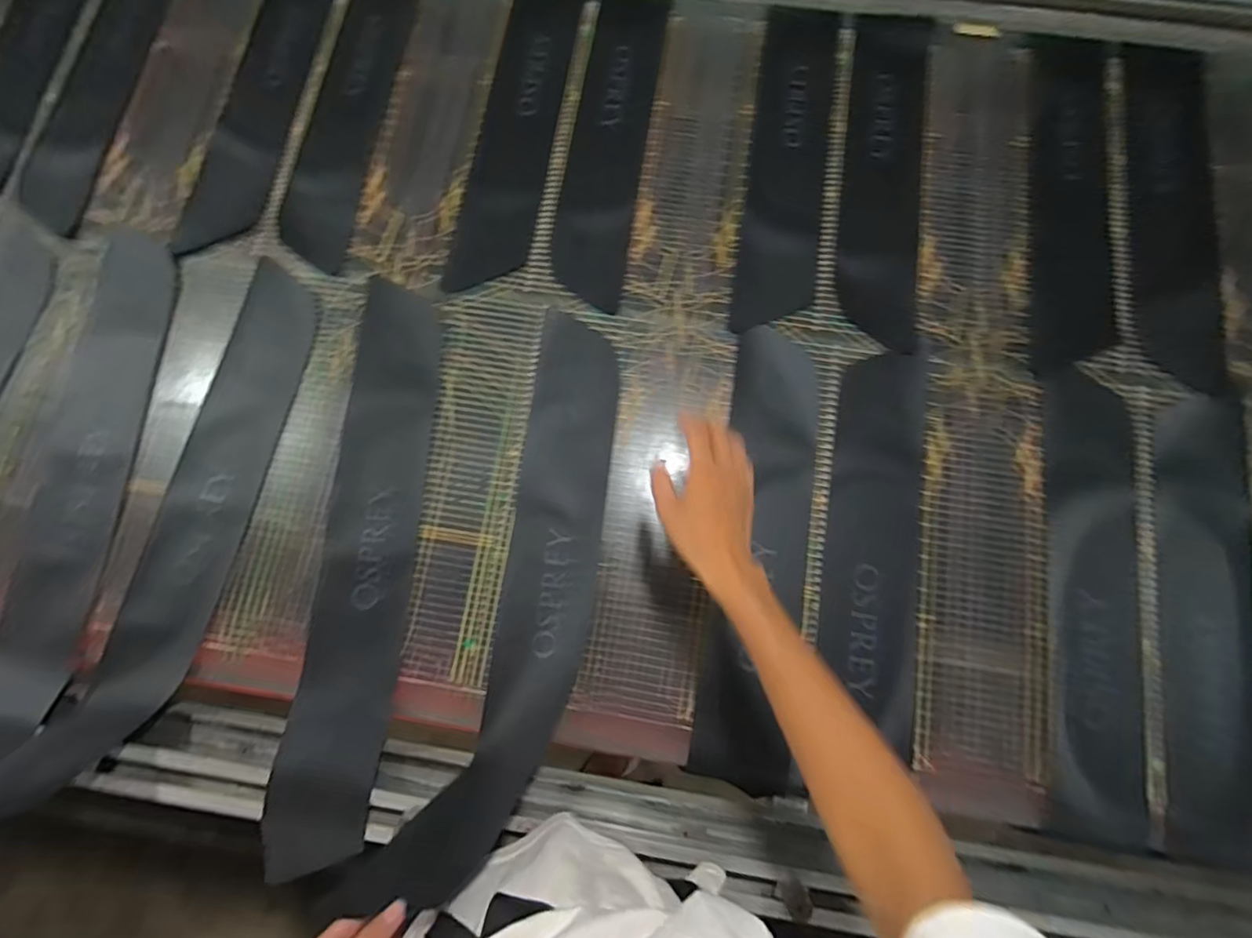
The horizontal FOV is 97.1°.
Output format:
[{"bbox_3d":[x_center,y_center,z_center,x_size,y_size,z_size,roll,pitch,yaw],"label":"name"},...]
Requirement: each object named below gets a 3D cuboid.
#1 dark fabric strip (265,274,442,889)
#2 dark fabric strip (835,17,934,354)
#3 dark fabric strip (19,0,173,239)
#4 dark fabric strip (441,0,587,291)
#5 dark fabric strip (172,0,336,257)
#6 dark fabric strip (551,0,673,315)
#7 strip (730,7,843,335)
[{"bbox_3d":[-0.313,0.094,0.655,0.116,0.034,0.661,3,78,1],"label":"dark fabric strip"},{"bbox_3d":[0.365,-0.419,0.782,0.112,0.012,0.525,8,78,7],"label":"dark fabric strip"},{"bbox_3d":[-0.799,-0.608,0.848,0.104,0.013,0.547,5,78,2],"label":"dark fabric strip"},{"bbox_3d":[-0.153,-0.501,0.801,0.107,0.018,0.527,9,75,3],"label":"dark fabric strip"},{"bbox_3d":[-0.543,-0.554,0.822,0.111,0.020,0.525,9,78,3],"label":"dark fabric strip"},{"bbox_3d":[-0.021,-0.488,0.799,0.105,0.014,0.539,9,75,3],"label":"dark fabric strip"},{"bbox_3d":[0.228,-0.429,0.773,0.105,0.011,0.509,9,77,4],"label":"strip"}]

